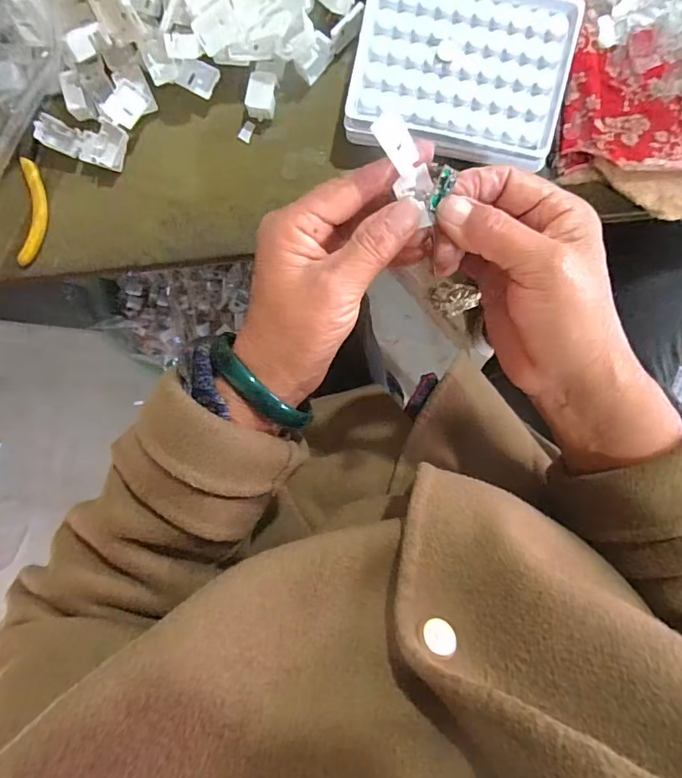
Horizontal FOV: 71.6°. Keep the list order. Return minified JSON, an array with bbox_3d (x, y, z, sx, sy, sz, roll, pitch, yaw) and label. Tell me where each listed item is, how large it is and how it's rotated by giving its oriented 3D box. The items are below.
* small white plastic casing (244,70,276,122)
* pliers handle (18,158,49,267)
[{"bbox_3d":[-0.052,-0.193,0.311,0.018,0.013,0.024,10,95,1],"label":"small white plastic casing"},{"bbox_3d":[-0.210,-0.118,0.322,0.013,0.011,0.069,9,95,1],"label":"pliers handle"}]

